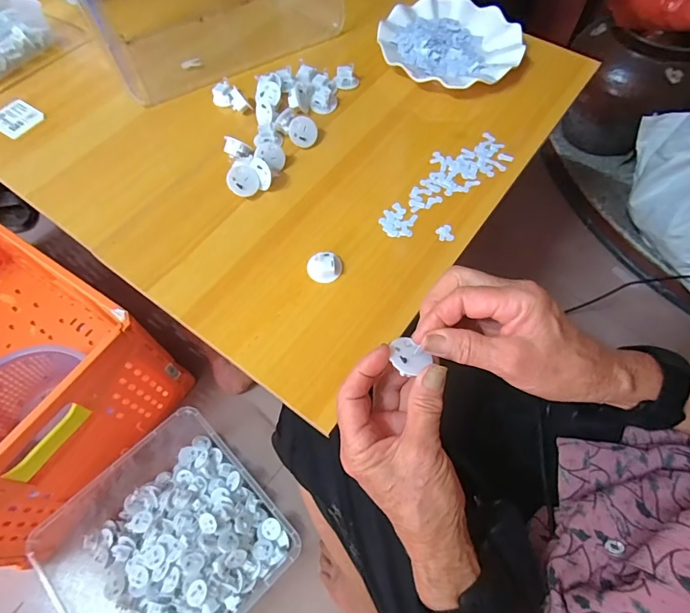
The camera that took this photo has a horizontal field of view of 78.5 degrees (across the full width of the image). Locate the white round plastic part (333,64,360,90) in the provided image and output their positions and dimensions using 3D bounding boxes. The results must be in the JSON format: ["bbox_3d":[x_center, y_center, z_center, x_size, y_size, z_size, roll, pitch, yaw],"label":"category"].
[{"bbox_3d":[0.002,-0.289,0.534,0.031,0.019,0.022,-8,63,-4],"label":"white round plastic part"}]

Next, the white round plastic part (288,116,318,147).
[{"bbox_3d":[-0.049,-0.199,0.486,0.032,0.016,0.032,8,98,-17],"label":"white round plastic part"}]

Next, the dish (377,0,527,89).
[{"bbox_3d":[0.139,-0.347,0.561,0.180,0.027,0.179,0,62,0],"label":"dish"}]

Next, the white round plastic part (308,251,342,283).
[{"bbox_3d":[-0.020,-0.041,0.407,0.033,0.013,0.033,0,62,0],"label":"white round plastic part"}]

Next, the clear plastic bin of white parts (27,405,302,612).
[{"bbox_3d":[-0.288,0.383,0.686,0.319,0.141,0.328,-40,69,-19],"label":"clear plastic bin of white parts"}]

